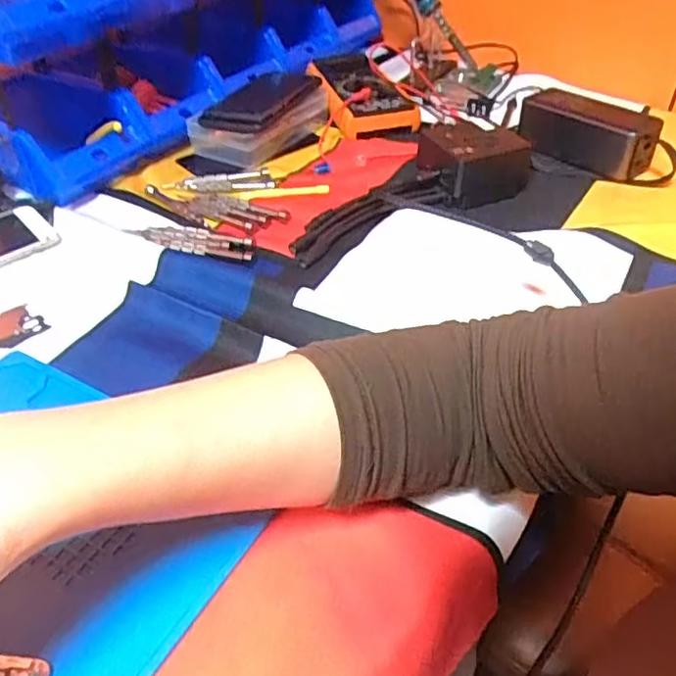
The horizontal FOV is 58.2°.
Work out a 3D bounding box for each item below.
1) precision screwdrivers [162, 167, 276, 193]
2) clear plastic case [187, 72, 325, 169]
[{"bbox_3d":[-0.114,-0.150,0.580,0.101,0.005,0.037,-6,43,-7],"label":"precision screwdrivers"},{"bbox_3d":[-0.083,-0.241,0.648,0.089,0.045,0.147,20,46,21],"label":"clear plastic case"}]

